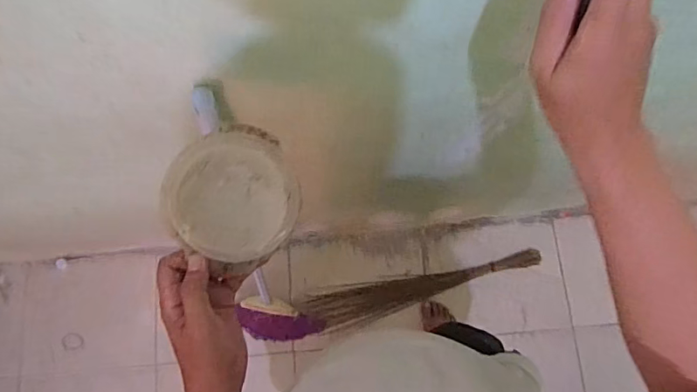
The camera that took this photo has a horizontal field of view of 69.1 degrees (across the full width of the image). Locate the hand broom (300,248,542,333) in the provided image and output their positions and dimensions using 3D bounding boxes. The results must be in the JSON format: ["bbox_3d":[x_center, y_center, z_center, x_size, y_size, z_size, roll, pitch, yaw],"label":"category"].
[{"bbox_3d":[0.205,0.271,1.457,0.689,0.082,0.115,-11,76,-1],"label":"hand broom"}]

